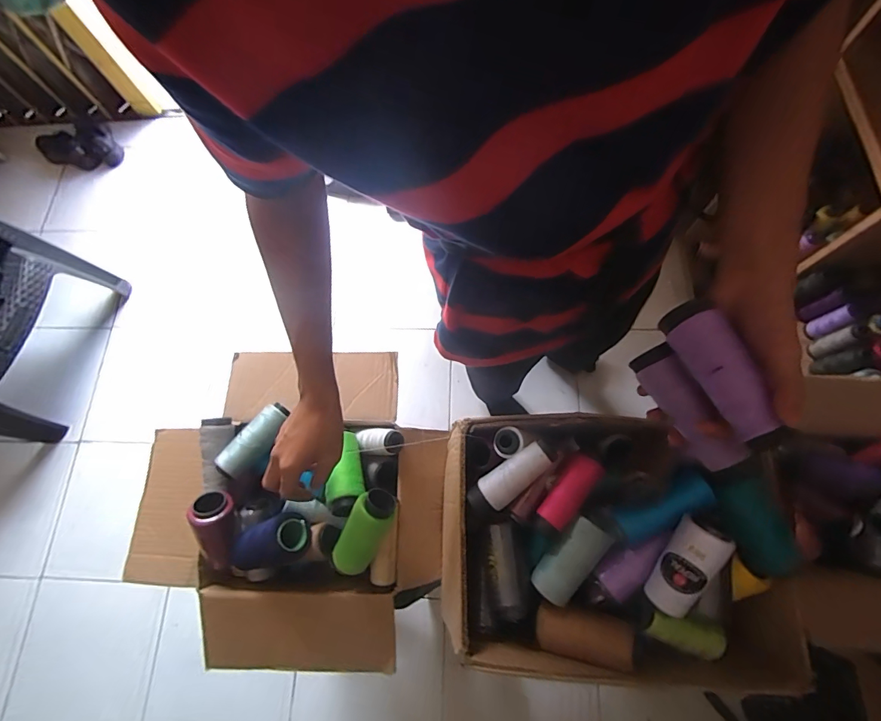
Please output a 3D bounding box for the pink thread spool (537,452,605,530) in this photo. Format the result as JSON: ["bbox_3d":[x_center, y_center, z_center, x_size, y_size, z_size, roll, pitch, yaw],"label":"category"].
[{"bbox_3d":[0.155,0.156,0.499,0.035,0.035,0.089,34,78,13],"label":"pink thread spool"}]

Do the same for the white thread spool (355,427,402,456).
[{"bbox_3d":[-0.086,0.116,0.594,0.073,0.034,0.036,-2,68,28],"label":"white thread spool"}]

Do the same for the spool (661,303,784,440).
[{"bbox_3d":[0.209,0.007,0.318,0.033,0.039,0.108,-11,59,-4],"label":"spool"}]

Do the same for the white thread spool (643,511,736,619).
[{"bbox_3d":[0.267,0.219,0.449,0.049,0.041,0.113,27,100,8],"label":"white thread spool"}]

